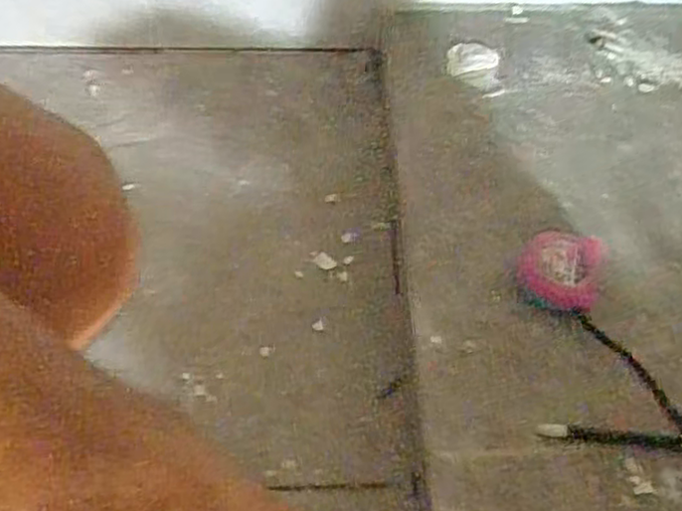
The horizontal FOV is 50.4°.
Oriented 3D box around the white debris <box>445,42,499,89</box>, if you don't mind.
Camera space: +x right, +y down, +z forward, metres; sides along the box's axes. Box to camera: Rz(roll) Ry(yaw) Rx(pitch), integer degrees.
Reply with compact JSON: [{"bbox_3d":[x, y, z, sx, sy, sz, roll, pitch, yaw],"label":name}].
[{"bbox_3d":[0.141,-0.209,0.780,0.052,0.012,0.064,18,59,8],"label":"white debris"}]

